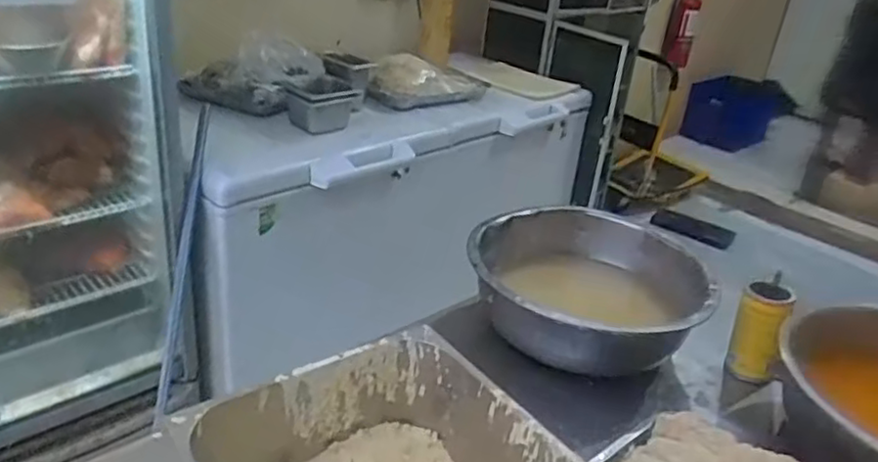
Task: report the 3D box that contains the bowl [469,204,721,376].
[{"bbox_3d":[0.229,0.096,1.074,0.350,0.130,0.365,5,28,-3],"label":"bowl"}]

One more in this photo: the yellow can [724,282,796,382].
[{"bbox_3d":[0.481,0.156,1.028,0.074,0.148,0.065,21,31,25],"label":"yellow can"}]

